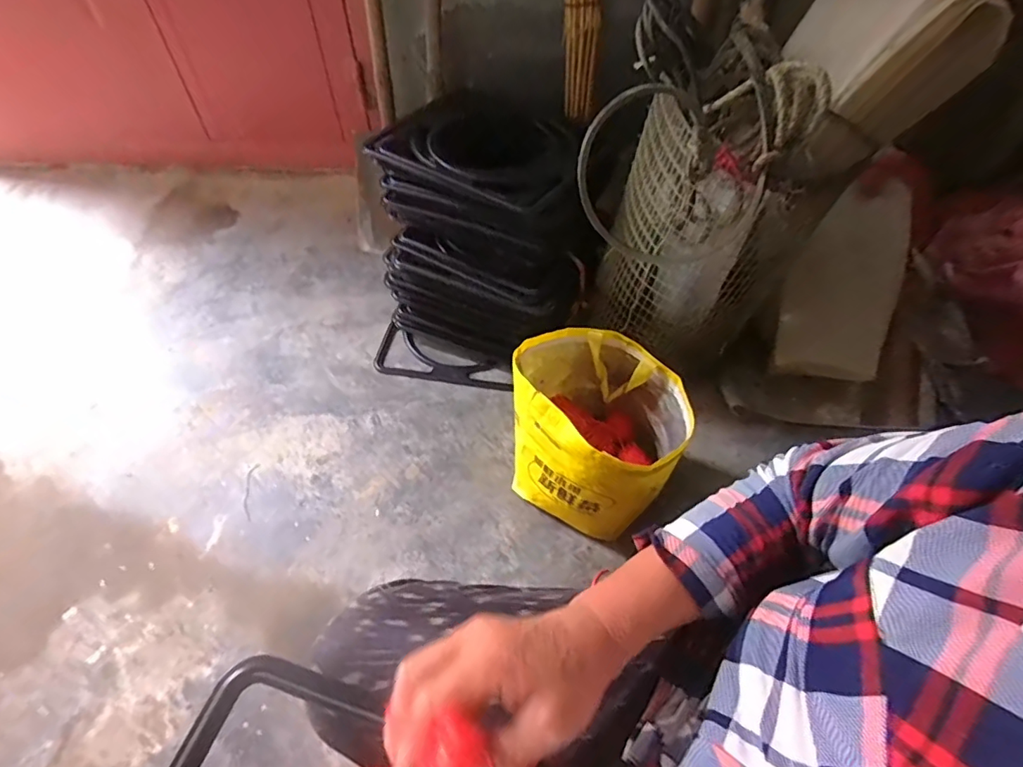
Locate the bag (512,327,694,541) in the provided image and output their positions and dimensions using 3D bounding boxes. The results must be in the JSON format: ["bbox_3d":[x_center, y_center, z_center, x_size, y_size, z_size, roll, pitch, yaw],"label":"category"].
[{"bbox_3d":[0.121,0.071,0.833,0.269,0.229,0.218,27,56,16],"label":"bag"}]

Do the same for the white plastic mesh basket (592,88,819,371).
[{"bbox_3d":[0.280,-0.216,0.867,0.214,0.425,0.257,-32,61,-24],"label":"white plastic mesh basket"}]

